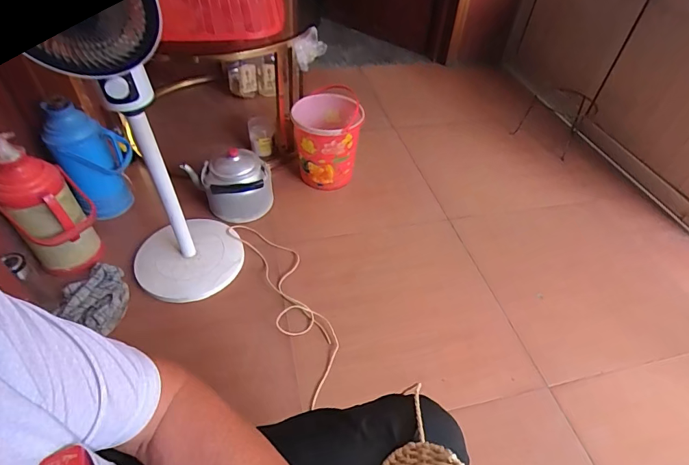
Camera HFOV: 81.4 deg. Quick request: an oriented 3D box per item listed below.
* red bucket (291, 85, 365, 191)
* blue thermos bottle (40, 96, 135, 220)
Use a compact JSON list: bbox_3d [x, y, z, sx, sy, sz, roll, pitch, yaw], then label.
[{"bbox_3d":[-0.064,-0.317,1.425,0.226,0.286,0.236,-4,46,-8],"label":"red bucket"},{"bbox_3d":[-0.696,-0.197,1.133,0.181,0.341,0.129,-23,51,-24],"label":"blue thermos bottle"}]

